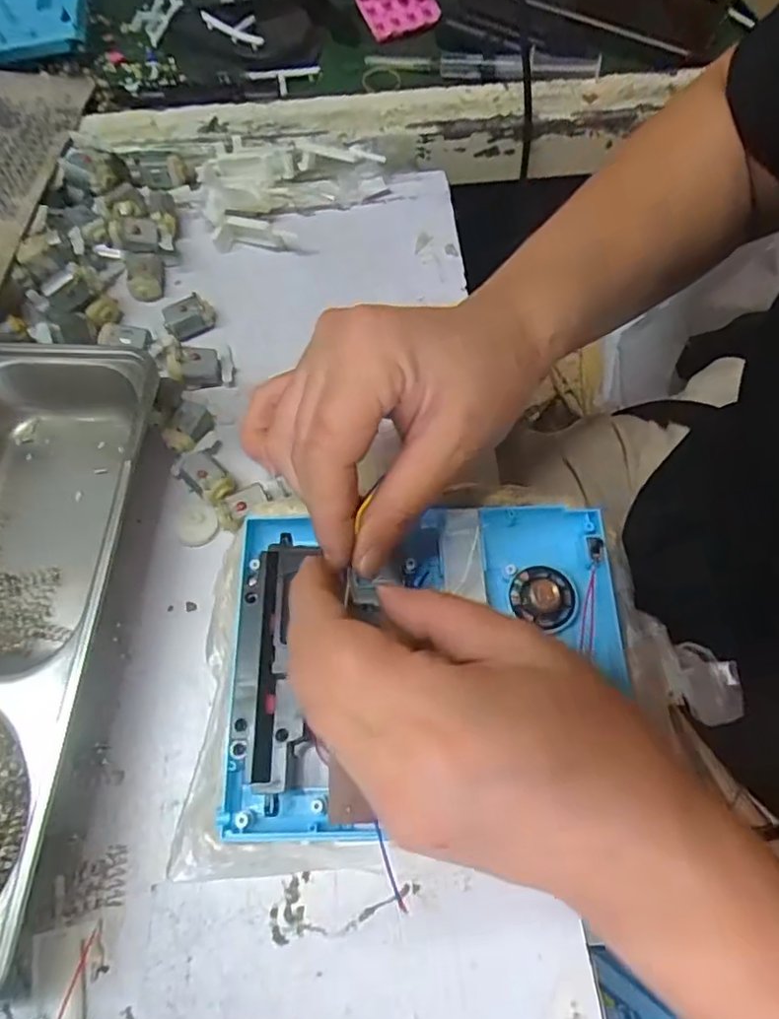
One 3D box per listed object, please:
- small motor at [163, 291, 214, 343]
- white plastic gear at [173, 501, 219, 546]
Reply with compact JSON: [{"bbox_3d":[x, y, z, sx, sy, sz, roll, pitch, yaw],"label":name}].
[{"bbox_3d":[-0.122,-0.116,0.362,0.029,0.017,0.018,-31,71,-12],"label":"small motor"},{"bbox_3d":[-0.102,0.007,0.313,0.023,0.004,0.023,-1,80,4],"label":"white plastic gear"}]

